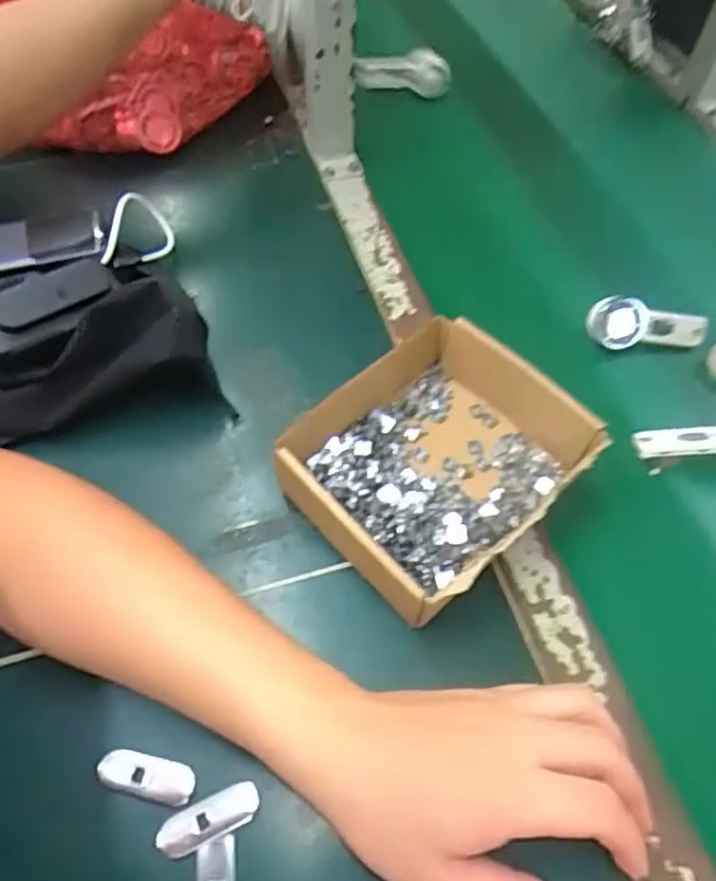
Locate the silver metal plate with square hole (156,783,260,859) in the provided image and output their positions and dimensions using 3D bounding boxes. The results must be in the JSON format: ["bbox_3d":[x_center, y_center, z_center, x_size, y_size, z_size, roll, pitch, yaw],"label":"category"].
[{"bbox_3d":[-0.077,0.196,0.329,0.053,0.004,0.019,-22,59,-15],"label":"silver metal plate with square hole"}]

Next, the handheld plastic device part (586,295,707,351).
[{"bbox_3d":[0.238,-0.095,0.533,0.103,0.041,0.025,9,24,-13],"label":"handheld plastic device part"}]

